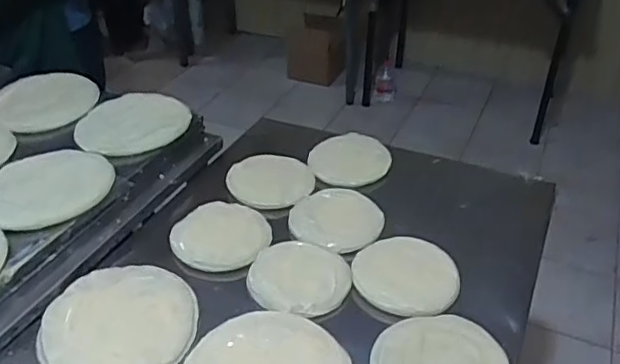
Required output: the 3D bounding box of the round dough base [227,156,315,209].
[{"bbox_3d":[-0.069,-0.004,1.040,0.147,0.024,0.142,0,36,0],"label":"round dough base"}]

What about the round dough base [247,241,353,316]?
[{"bbox_3d":[-0.012,0.129,0.835,0.133,0.017,0.143,17,39,22],"label":"round dough base"}]

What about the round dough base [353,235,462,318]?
[{"bbox_3d":[0.140,0.130,0.852,0.150,0.009,0.152,0,36,0],"label":"round dough base"}]

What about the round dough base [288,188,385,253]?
[{"bbox_3d":[0.042,0.054,0.951,0.148,0.010,0.146,0,36,0],"label":"round dough base"}]

